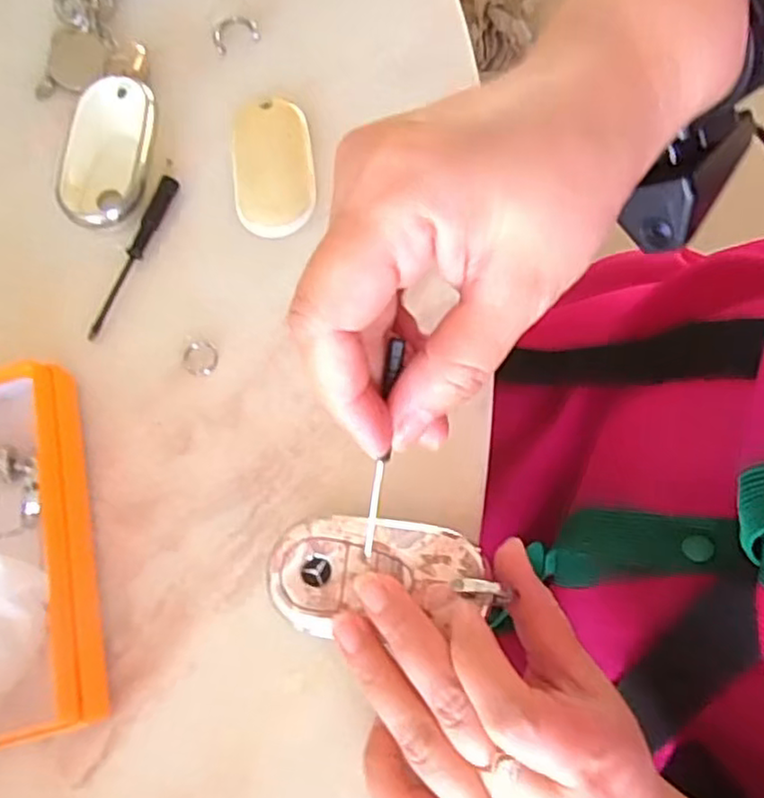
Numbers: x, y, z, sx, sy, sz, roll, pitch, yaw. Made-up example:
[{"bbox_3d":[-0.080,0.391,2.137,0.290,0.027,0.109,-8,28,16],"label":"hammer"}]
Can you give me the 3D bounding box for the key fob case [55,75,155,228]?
[{"bbox_3d":[-0.140,-0.122,0.329,0.046,0.014,0.081,-2,71,2],"label":"key fob case"}]

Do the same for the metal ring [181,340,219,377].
[{"bbox_3d":[-0.083,-0.019,0.298,0.017,0.004,0.017,-1,71,2],"label":"metal ring"}]

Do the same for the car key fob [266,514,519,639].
[{"bbox_3d":[-0.001,0.064,0.246,0.082,0.011,0.041,-3,71,4],"label":"car key fob"}]

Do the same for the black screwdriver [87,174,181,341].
[{"bbox_3d":[-0.119,-0.069,0.314,0.009,0.007,0.088,20,73,9],"label":"black screwdriver"}]

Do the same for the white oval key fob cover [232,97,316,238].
[{"bbox_3d":[-0.054,-0.116,0.326,0.039,0.004,0.077,-7,71,0],"label":"white oval key fob cover"}]

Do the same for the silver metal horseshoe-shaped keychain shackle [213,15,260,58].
[{"bbox_3d":[-0.079,-0.199,0.354,0.025,0.004,0.023,-20,72,-4],"label":"silver metal horseshoe-shaped keychain shackle"}]

